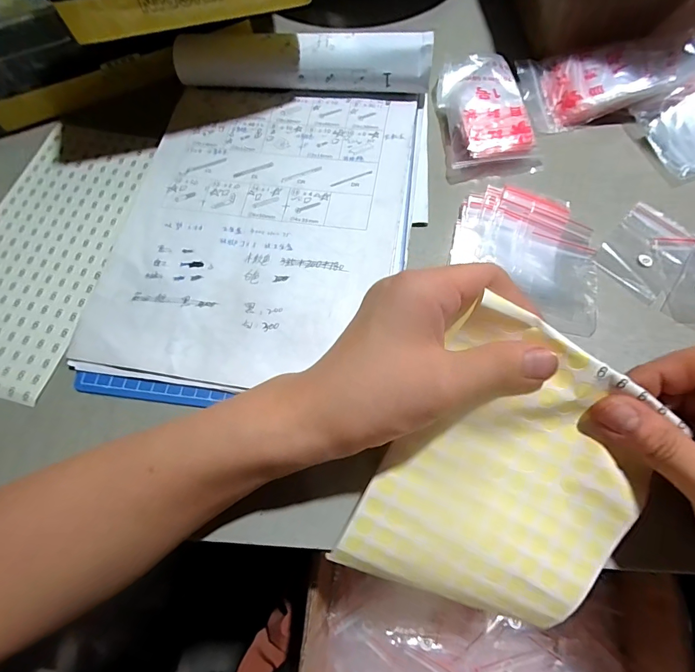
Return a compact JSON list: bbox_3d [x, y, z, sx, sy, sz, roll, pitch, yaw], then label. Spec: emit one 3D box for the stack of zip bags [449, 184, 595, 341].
[{"bbox_3d":[0.129,-0.060,0.277,0.102,0.013,0.099,14,71,8],"label":"stack of zip bags"}]

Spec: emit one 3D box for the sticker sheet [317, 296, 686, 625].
[{"bbox_3d":[0.084,0.077,0.203,0.123,0.013,0.159,28,96,3],"label":"sticker sheet"}]

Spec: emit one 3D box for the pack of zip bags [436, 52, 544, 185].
[{"bbox_3d":[0.112,-0.188,0.319,0.069,0.018,0.118,-7,70,0],"label":"pack of zip bags"}]

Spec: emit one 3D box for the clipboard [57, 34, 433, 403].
[{"bbox_3d":[-0.063,-0.099,0.288,0.226,0.029,0.303,7,70,5],"label":"clipboard"}]

